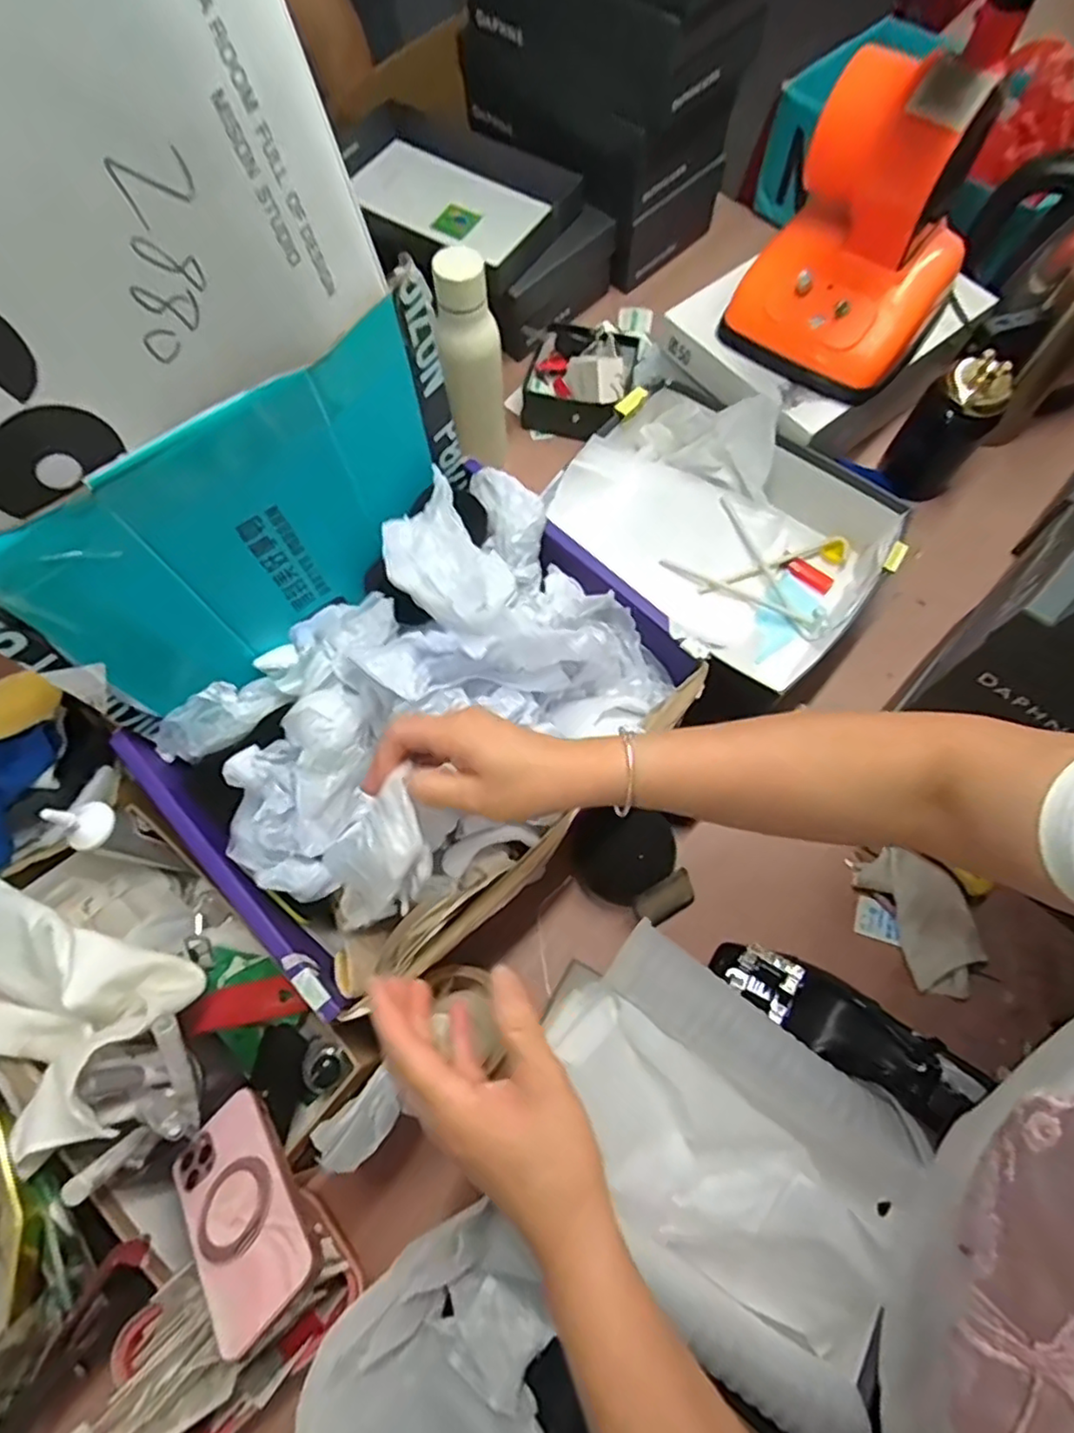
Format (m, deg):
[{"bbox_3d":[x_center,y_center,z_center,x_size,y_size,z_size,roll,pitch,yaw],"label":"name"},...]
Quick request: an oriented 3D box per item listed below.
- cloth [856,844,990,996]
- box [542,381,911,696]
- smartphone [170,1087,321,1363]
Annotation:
[{"bbox_3d":[0.350,0.181,0.595,0.065,0.025,0.129,-24,71,-7],"label":"cloth"},{"bbox_3d":[0.192,-0.198,0.705,0.320,0.104,0.238,42,76,14],"label":"box"},{"bbox_3d":[-0.199,0.328,0.442,0.075,0.012,0.143,-44,45,-15],"label":"smartphone"}]

